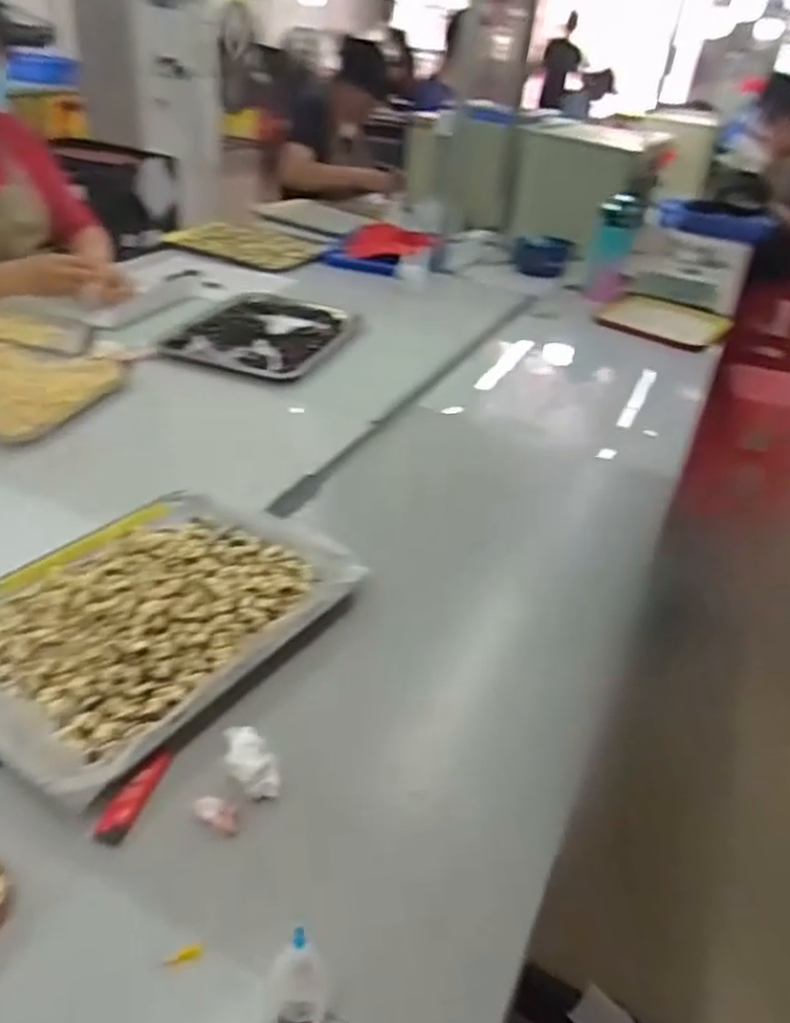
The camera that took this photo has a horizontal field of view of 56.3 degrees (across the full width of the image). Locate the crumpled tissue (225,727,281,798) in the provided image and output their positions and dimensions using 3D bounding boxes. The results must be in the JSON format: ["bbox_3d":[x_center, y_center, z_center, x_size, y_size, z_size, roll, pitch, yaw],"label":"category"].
[{"bbox_3d":[-0.106,0.184,0.552,0.035,0.020,0.057,-6,35,-20],"label":"crumpled tissue"}]

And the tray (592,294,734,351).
[{"bbox_3d":[0.579,-0.420,1.608,0.258,0.030,0.205,24,36,25],"label":"tray"}]

